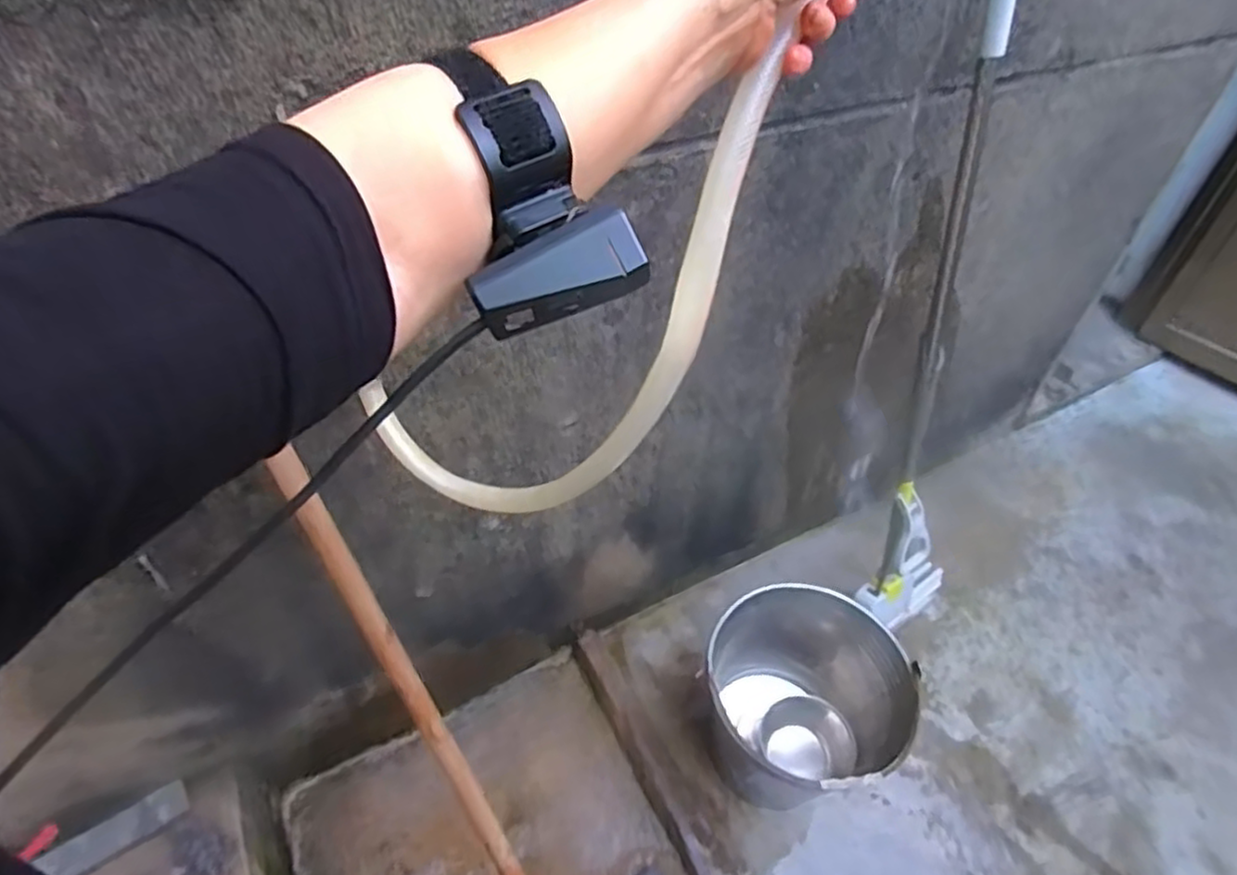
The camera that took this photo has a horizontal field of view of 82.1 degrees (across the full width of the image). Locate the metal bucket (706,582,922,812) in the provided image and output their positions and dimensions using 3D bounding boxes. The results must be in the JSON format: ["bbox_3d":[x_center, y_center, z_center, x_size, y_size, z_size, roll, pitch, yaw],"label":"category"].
[{"bbox_3d":[0.298,0.451,1.174,0.307,0.286,0.284,2,46,-2],"label":"metal bucket"}]

